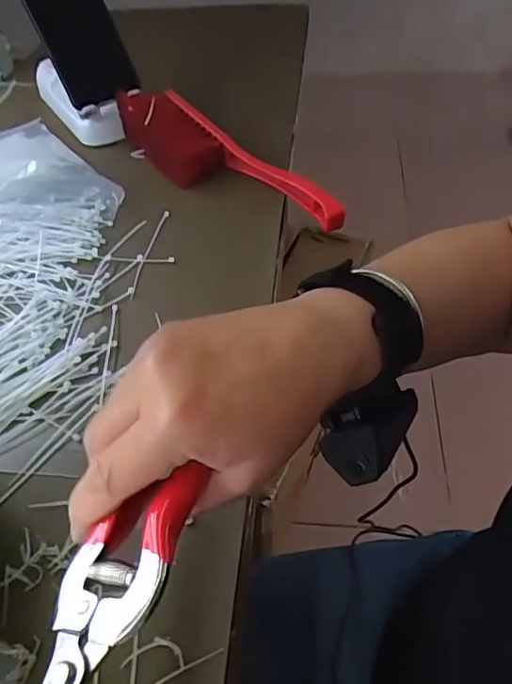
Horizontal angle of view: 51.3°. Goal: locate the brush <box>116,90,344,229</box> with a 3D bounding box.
[{"bbox_3d":[-0.040,-0.188,0.541,0.281,0.060,0.078,36,62,27],"label":"brush"}]

